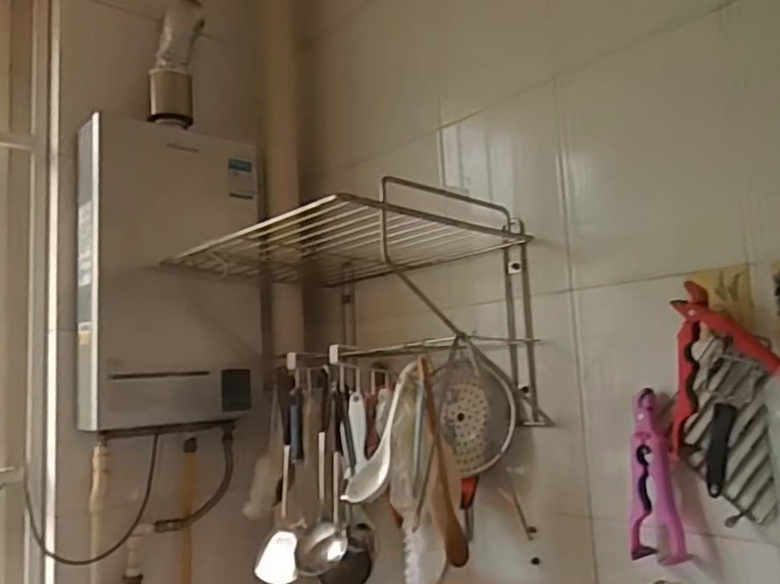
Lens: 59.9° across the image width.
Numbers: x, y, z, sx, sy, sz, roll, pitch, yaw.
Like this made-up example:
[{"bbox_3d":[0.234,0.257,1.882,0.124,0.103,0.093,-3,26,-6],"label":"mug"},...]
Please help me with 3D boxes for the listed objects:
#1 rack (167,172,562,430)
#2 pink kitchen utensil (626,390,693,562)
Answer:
[{"bbox_3d":[-0.081,0.054,1.084,0.358,0.297,0.548,4,-10,-43],"label":"rack"},{"bbox_3d":[0.319,0.231,0.847,0.039,0.200,0.078,4,-22,-32],"label":"pink kitchen utensil"}]

